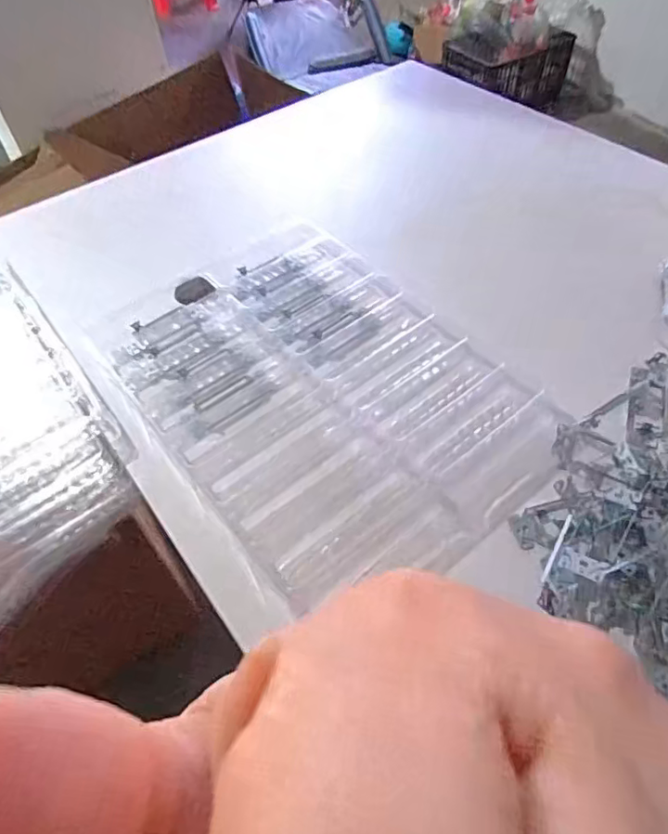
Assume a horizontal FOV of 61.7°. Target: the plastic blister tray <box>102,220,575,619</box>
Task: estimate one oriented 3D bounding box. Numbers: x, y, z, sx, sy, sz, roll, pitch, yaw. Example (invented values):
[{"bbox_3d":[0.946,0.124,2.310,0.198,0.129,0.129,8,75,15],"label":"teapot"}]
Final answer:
[{"bbox_3d":[-0.015,-0.038,0.614,0.340,0.016,0.464,-35,58,-21],"label":"plastic blister tray"}]

